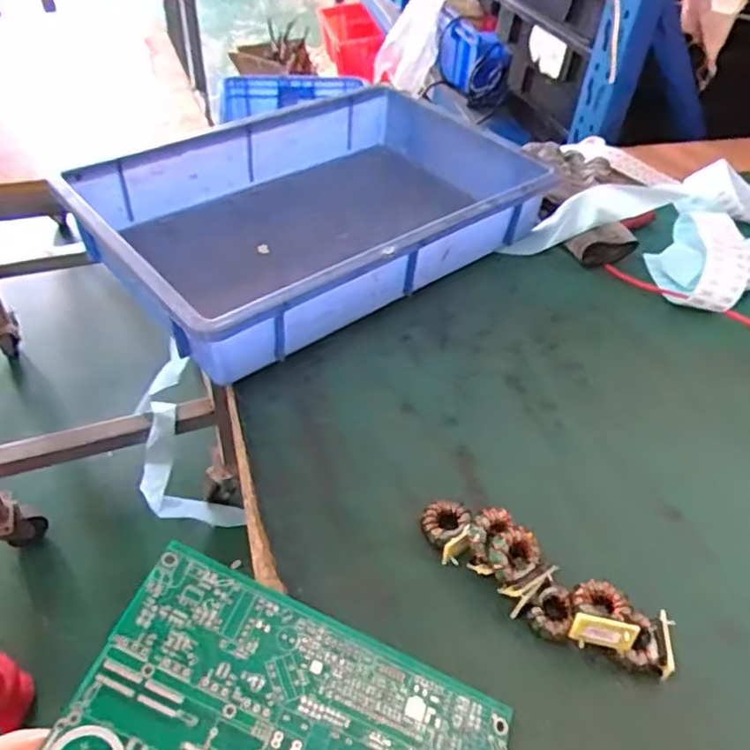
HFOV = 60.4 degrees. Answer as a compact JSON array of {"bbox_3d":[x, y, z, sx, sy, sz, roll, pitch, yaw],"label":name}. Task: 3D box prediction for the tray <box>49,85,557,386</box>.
[{"bbox_3d":[-0.044,-0.169,0.659,0.458,0.095,0.270,-29,53,-30],"label":"tray"}]

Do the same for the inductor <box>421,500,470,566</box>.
[{"bbox_3d":[0.048,0.104,0.441,0.032,0.020,0.041,9,44,5],"label":"inductor"}]

